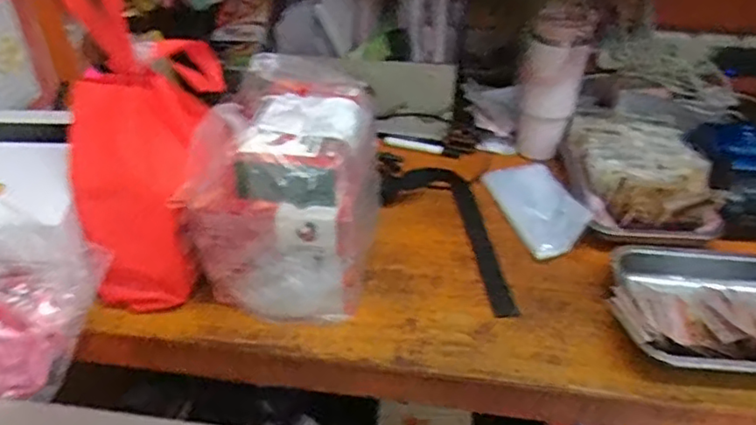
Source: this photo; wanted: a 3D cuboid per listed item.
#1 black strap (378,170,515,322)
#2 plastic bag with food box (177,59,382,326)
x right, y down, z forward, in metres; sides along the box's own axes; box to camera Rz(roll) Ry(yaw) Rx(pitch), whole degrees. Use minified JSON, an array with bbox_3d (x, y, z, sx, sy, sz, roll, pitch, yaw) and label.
[{"bbox_3d":[0.121,0.025,0.874,0.133,0.023,0.287,-21,50,-34],"label":"black strap"},{"bbox_3d":[-0.103,-0.027,0.750,0.184,0.256,0.206,9,38,10],"label":"plastic bag with food box"}]

